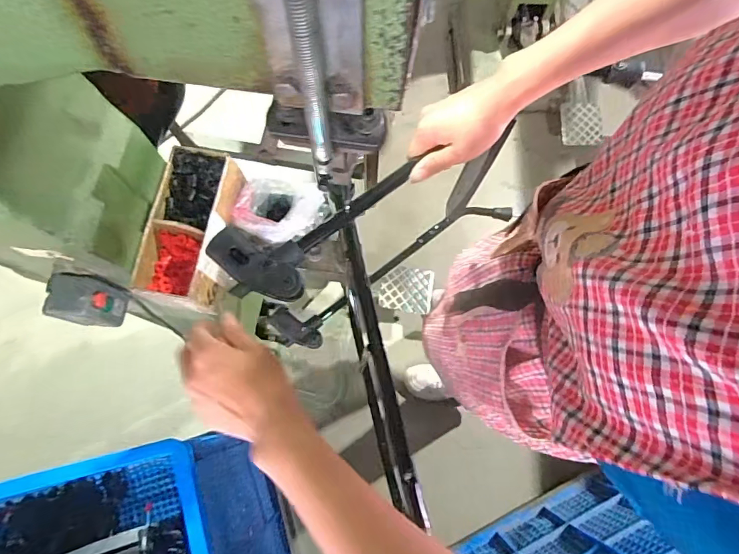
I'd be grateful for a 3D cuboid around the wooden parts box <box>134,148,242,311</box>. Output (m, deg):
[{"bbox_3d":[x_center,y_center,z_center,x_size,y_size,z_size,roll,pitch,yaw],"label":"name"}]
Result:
[{"bbox_3d":[-0.224,-0.064,0.550,0.110,0.053,0.200,12,74,3],"label":"wooden parts box"}]

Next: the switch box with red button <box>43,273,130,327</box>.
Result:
[{"bbox_3d":[-0.358,0.032,0.546,0.074,0.074,0.057,7,74,1],"label":"switch box with red button"}]

